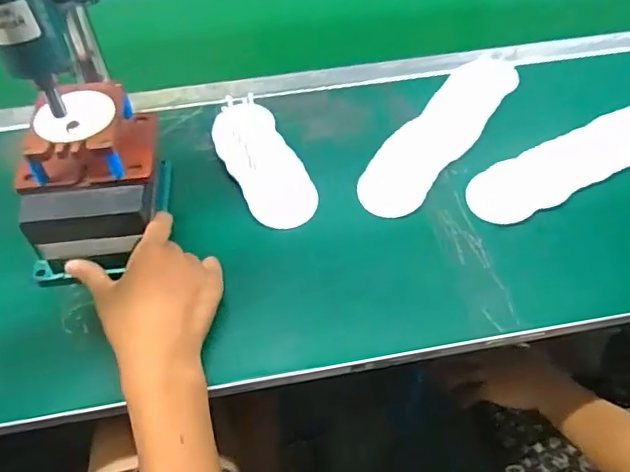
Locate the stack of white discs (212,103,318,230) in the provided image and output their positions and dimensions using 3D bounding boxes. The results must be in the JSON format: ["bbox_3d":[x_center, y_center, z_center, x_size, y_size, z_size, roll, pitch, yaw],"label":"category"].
[{"bbox_3d":[-0.056,-0.076,0.578,0.067,0.029,0.175,-19,51,-14],"label":"stack of white discs"}]

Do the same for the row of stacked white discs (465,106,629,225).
[{"bbox_3d":[0.327,-0.098,0.569,0.380,0.030,0.091,-15,51,-11],"label":"row of stacked white discs"}]

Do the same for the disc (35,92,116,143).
[{"bbox_3d":[-0.200,-0.100,0.468,0.062,0.005,0.056,-11,59,-13],"label":"disc"}]

